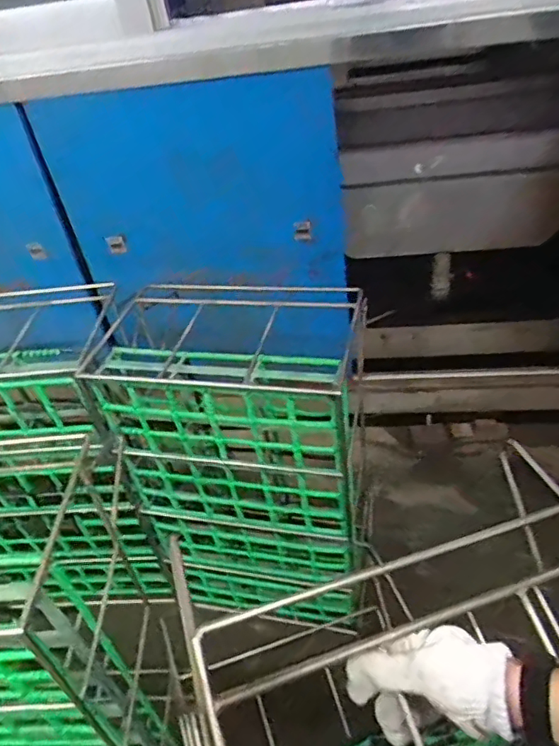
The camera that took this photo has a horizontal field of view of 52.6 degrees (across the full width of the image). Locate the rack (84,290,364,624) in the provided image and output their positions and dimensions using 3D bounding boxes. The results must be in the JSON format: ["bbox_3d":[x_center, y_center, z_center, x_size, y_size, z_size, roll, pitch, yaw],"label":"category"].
[{"bbox_3d":[-0.072,0.216,1.364,0.534,0.750,0.350,5,37,15],"label":"rack"}]

